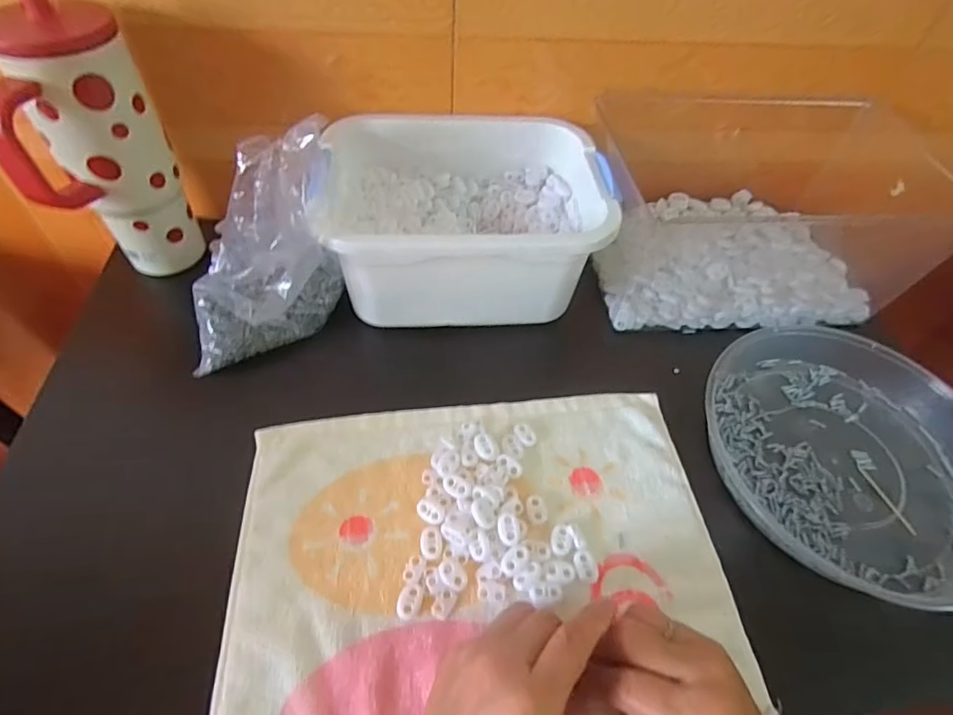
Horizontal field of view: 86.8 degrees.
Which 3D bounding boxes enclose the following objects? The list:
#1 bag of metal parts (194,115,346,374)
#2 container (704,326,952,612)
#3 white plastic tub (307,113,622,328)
[{"bbox_3d":[-0.185,-0.093,0.428,0.145,0.140,0.118,-16,55,-15],"label":"bag of metal parts"},{"bbox_3d":[0.307,0.072,0.410,0.221,0.039,0.228,2,53,-2],"label":"container"},{"bbox_3d":[-0.012,-0.133,0.479,0.240,0.109,0.190,-5,53,-7],"label":"white plastic tub"}]

